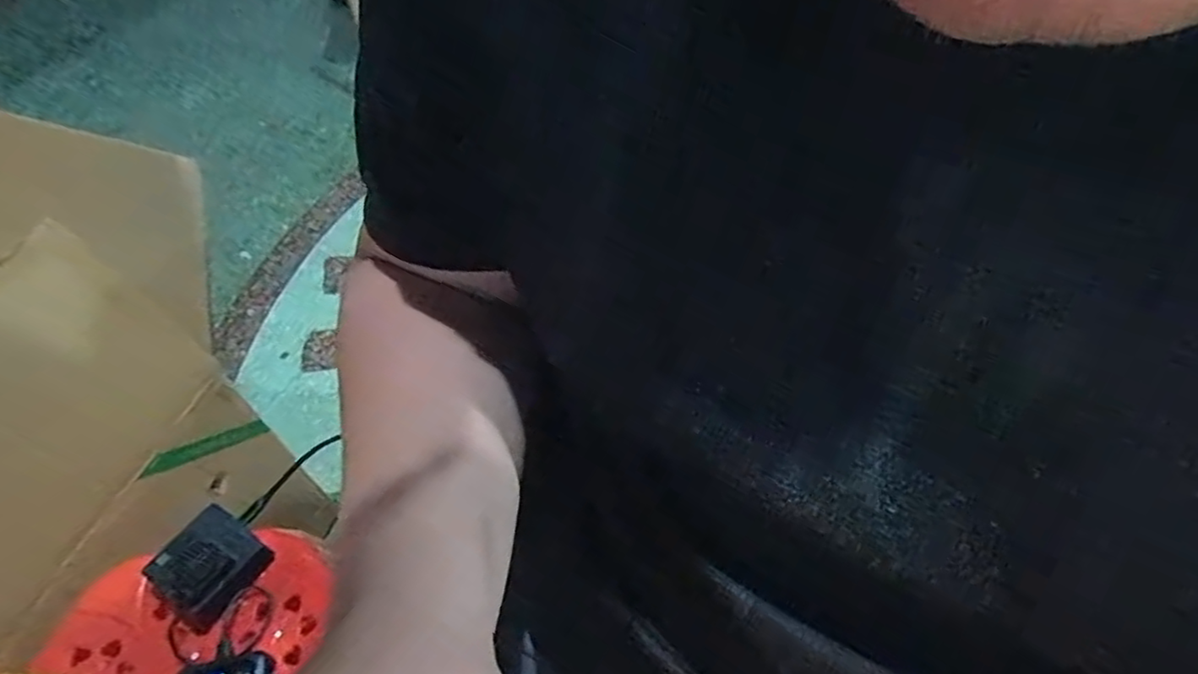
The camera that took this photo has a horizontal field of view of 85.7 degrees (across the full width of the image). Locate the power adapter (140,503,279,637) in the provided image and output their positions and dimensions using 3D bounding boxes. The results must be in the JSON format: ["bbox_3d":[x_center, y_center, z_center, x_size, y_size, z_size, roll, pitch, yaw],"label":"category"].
[{"bbox_3d":[-0.346,0.202,0.573,0.072,0.044,0.082,30,59,20],"label":"power adapter"}]

